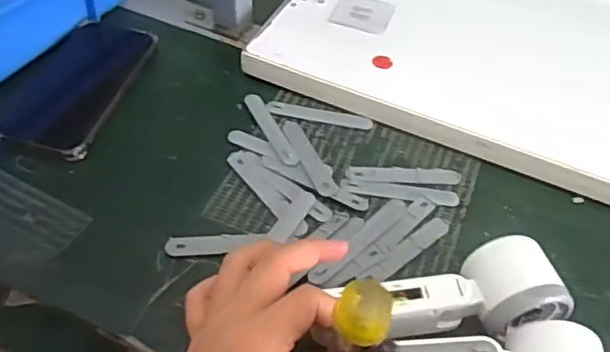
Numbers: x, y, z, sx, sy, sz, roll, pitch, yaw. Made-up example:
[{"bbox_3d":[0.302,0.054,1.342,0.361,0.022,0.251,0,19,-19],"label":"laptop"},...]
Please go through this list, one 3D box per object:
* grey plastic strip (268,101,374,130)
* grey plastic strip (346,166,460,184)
[{"bbox_3d":[0.014,-0.056,0.569,0.094,0.005,0.018,9,49,4],"label":"grey plastic strip"},{"bbox_3d":[0.083,-0.001,0.523,0.095,0.005,0.018,1,49,-4],"label":"grey plastic strip"}]

